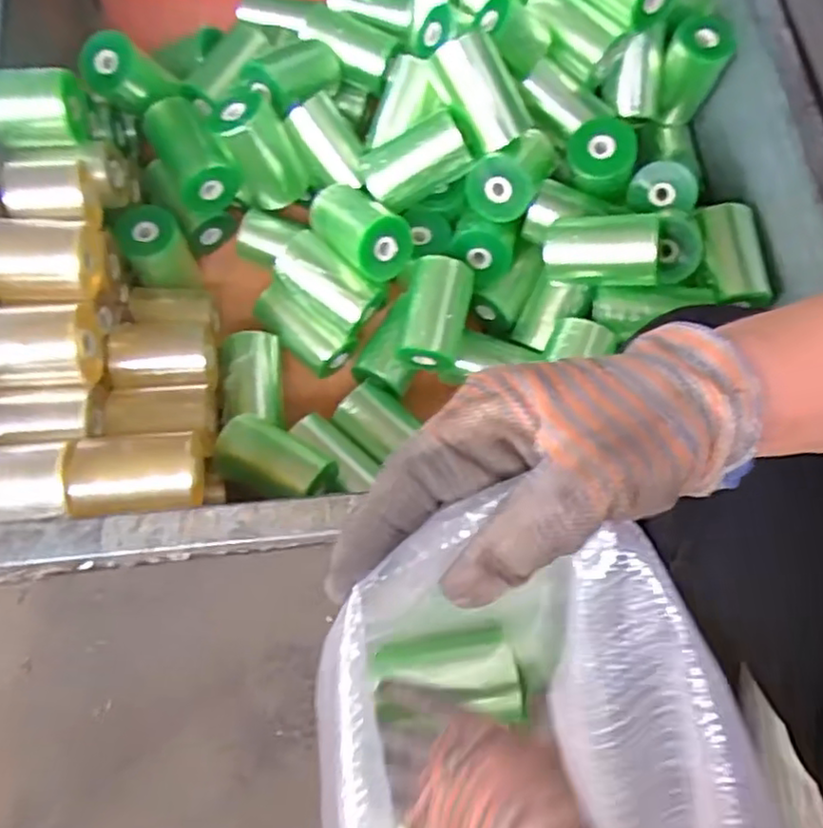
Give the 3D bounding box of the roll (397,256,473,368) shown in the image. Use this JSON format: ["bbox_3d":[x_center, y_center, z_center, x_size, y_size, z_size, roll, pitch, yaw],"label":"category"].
[{"bbox_3d":[0.025,-0.103,0.689,0.064,0.057,0.108,13,80,-2],"label":"roll"}]

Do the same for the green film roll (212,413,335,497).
[{"bbox_3d":[-0.129,0.046,0.635,0.114,0.052,0.061,22,64,10],"label":"green film roll"}]

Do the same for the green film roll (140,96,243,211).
[{"bbox_3d":[-0.244,-0.286,0.739,0.066,0.069,0.113,-25,66,-14],"label":"green film roll"}]

